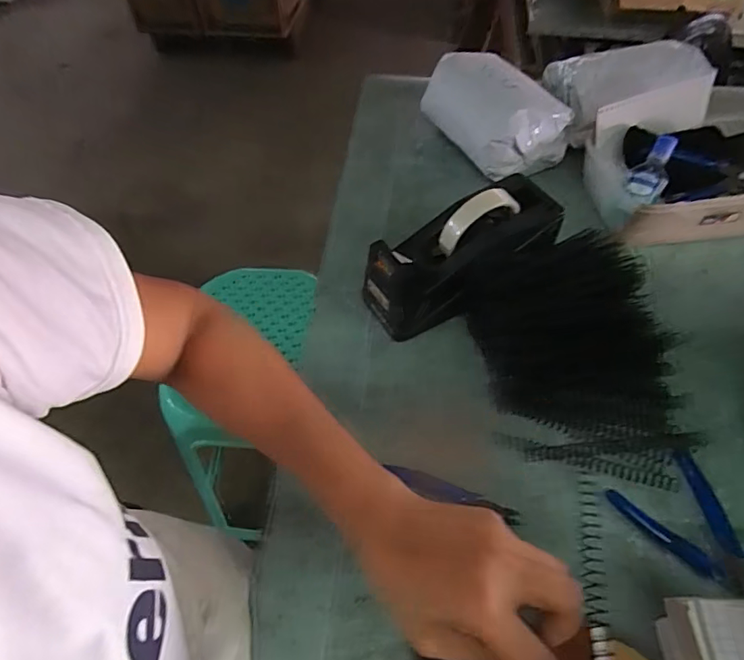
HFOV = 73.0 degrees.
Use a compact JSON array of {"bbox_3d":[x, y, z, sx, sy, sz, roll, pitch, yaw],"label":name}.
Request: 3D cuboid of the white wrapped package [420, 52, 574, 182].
[{"bbox_3d":[0.160,-0.298,0.698,0.116,0.093,0.208,-24,56,-15],"label":"white wrapped package"}]

